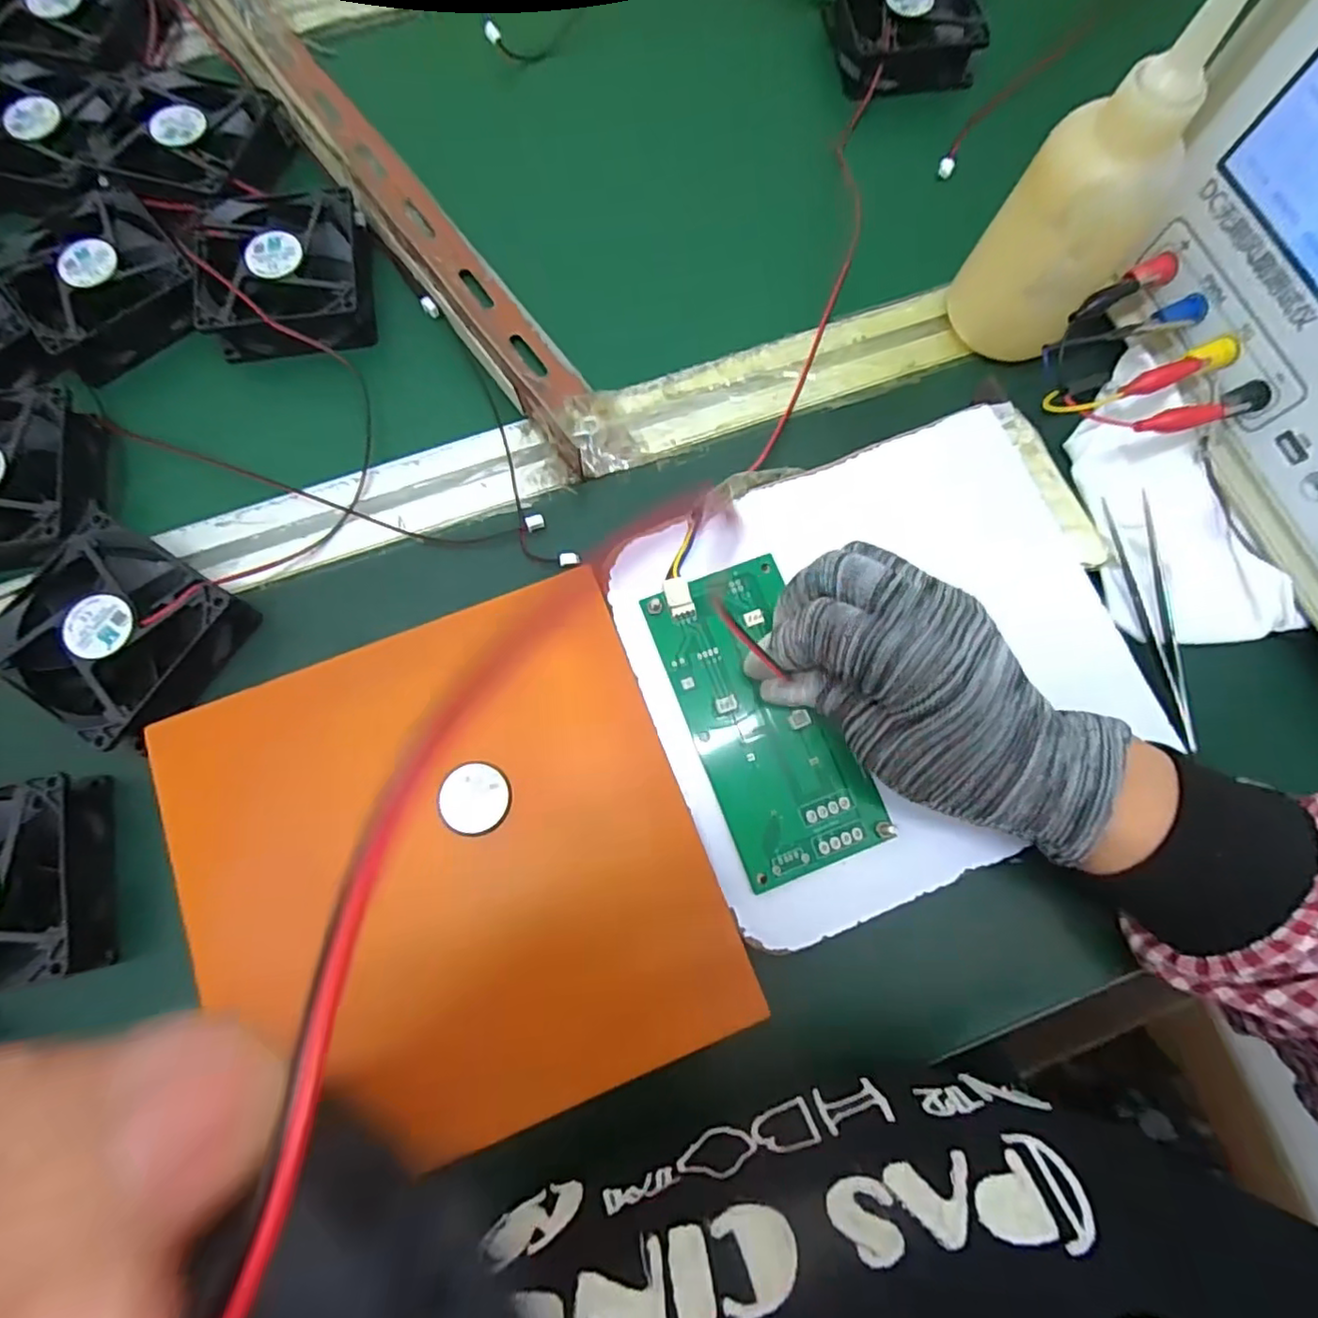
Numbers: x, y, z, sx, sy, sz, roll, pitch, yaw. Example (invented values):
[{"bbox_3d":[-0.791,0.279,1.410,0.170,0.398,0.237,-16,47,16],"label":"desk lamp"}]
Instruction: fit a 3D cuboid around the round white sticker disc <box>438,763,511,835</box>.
[{"bbox_3d":[-0.076,0.057,0.259,0.027,0.004,0.027,3,71,-10],"label":"round white sticker disc"}]

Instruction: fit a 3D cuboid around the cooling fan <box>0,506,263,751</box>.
[{"bbox_3d":[-0.239,-0.009,0.283,0.083,0.028,0.080,31,79,9],"label":"cooling fan"}]

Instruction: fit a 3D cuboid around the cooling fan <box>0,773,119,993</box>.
[{"bbox_3d":[-0.274,0.095,0.257,0.080,0.028,0.078,-14,76,-2],"label":"cooling fan"}]

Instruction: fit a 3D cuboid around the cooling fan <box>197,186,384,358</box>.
[{"bbox_3d":[-0.196,-0.201,0.330,0.078,0.021,0.094,-6,76,0],"label":"cooling fan"}]

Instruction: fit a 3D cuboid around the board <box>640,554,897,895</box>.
[{"bbox_3d":[0.045,0.025,0.274,0.064,0.007,0.134,-23,80,-4],"label":"board"}]

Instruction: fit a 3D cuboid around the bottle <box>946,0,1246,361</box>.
[{"bbox_3d":[0.189,-0.205,0.272,0.063,0.147,0.070,40,80,10],"label":"bottle"}]

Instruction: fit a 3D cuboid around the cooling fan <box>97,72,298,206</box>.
[{"bbox_3d":[-0.254,-0.279,0.346,0.072,0.023,0.081,8,76,4],"label":"cooling fan"}]

